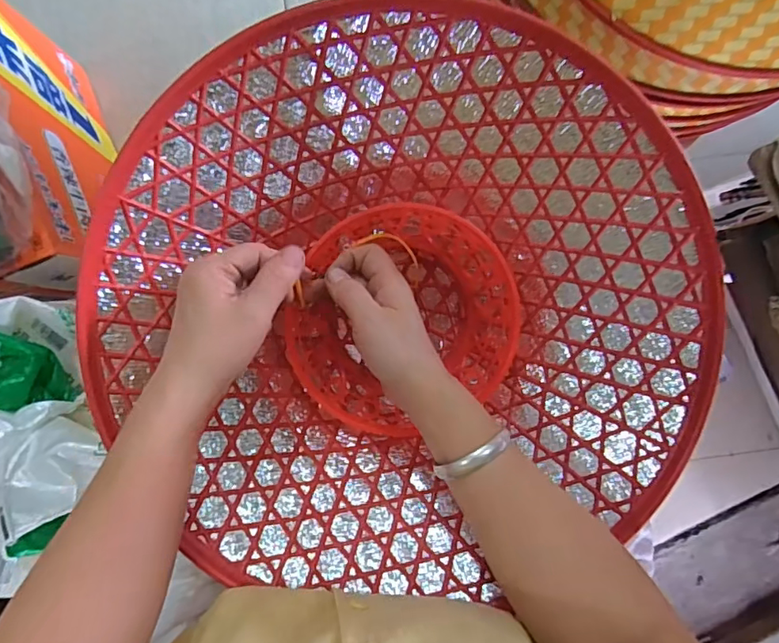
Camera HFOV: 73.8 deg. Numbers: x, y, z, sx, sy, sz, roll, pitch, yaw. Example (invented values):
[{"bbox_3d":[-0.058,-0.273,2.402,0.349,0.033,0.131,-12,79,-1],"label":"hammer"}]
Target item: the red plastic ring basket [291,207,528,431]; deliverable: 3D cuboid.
[{"bbox_3d":[0.006,-0.003,0.441,0.180,0.085,0.173,-17,90,-3],"label":"red plastic ring basket"}]

